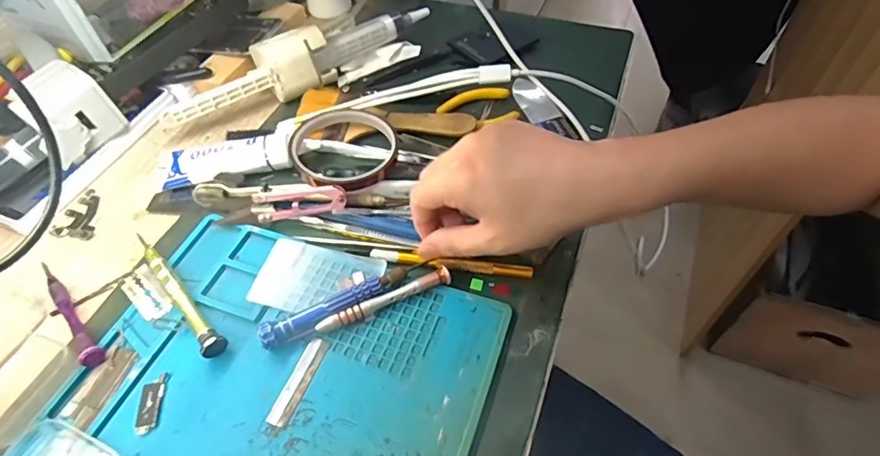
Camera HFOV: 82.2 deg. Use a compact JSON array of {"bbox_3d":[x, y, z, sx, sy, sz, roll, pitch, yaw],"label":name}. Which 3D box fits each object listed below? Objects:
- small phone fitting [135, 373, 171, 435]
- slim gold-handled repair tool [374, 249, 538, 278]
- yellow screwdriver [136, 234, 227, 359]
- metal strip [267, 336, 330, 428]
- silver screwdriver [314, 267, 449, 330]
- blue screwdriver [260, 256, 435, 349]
[{"bbox_3d":[-0.174,0.105,0.303,0.013,0.004,0.036,-2,52,0],"label":"small phone fitting"},{"bbox_3d":[0.007,0.024,0.357,0.114,0.008,0.008,7,52,6],"label":"slim gold-handled repair tool"},{"bbox_3d":[-0.177,0.044,0.344,0.014,0.015,0.115,-34,59,-23],"label":"yellow screwdriver"},{"bbox_3d":[-0.087,0.093,0.311,0.013,0.004,0.056,17,54,14],"label":"metal strip"},{"bbox_3d":[-0.036,0.048,0.336,0.092,0.008,0.011,-23,55,-16],"label":"silver screwdriver"},{"bbox_3d":[-0.062,0.048,0.335,0.115,0.016,0.014,-25,56,-17],"label":"blue screwdriver"}]

